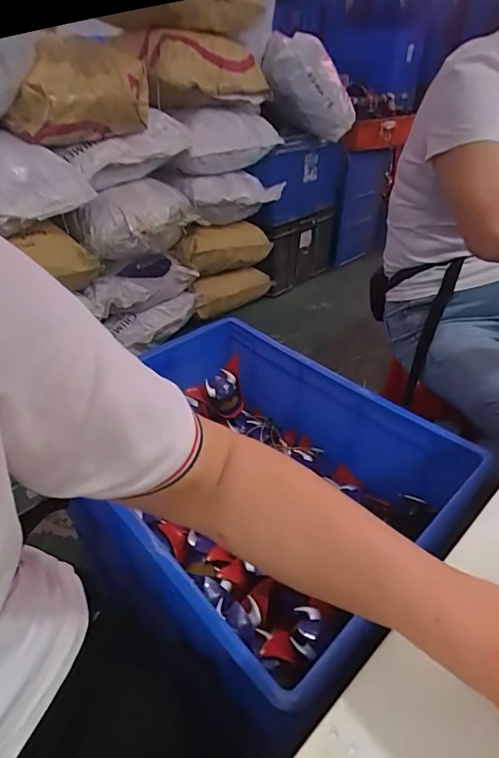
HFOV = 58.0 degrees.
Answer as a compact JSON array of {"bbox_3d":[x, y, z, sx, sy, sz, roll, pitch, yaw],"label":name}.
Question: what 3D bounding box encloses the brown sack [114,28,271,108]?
[{"bbox_3d":[-0.181,-1.048,1.525,0.528,0.211,0.353,-7,36,-7],"label":"brown sack"}]

